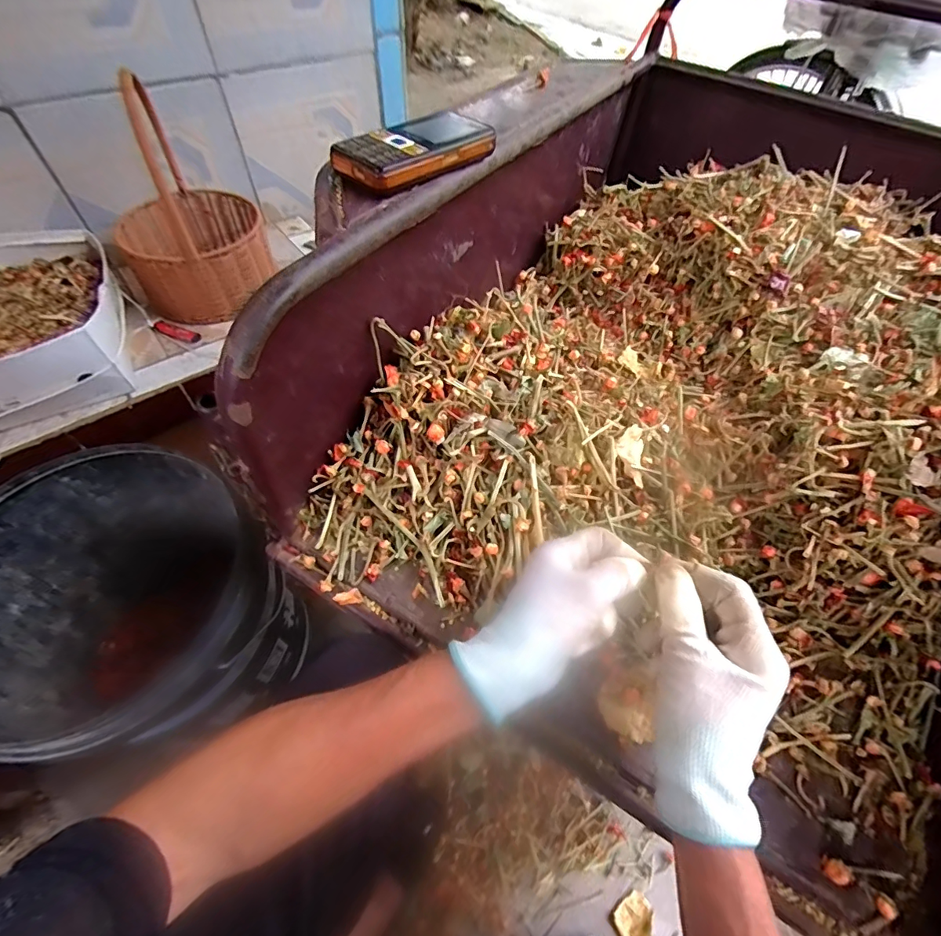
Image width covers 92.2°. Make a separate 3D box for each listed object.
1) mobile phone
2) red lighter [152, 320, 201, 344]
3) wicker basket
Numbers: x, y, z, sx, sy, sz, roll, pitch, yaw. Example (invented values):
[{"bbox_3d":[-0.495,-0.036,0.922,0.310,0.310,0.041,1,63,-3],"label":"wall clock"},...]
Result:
[{"bbox_3d":[-0.043,-0.249,0.351,0.056,0.023,0.125,36,62,20],"label":"mobile phone"},{"bbox_3d":[-0.497,-0.231,0.766,0.068,0.009,0.025,17,53,-23],"label":"red lighter"},{"bbox_3d":[-0.472,-0.420,0.741,0.234,0.291,0.228,-33,64,-22],"label":"wicker basket"}]

